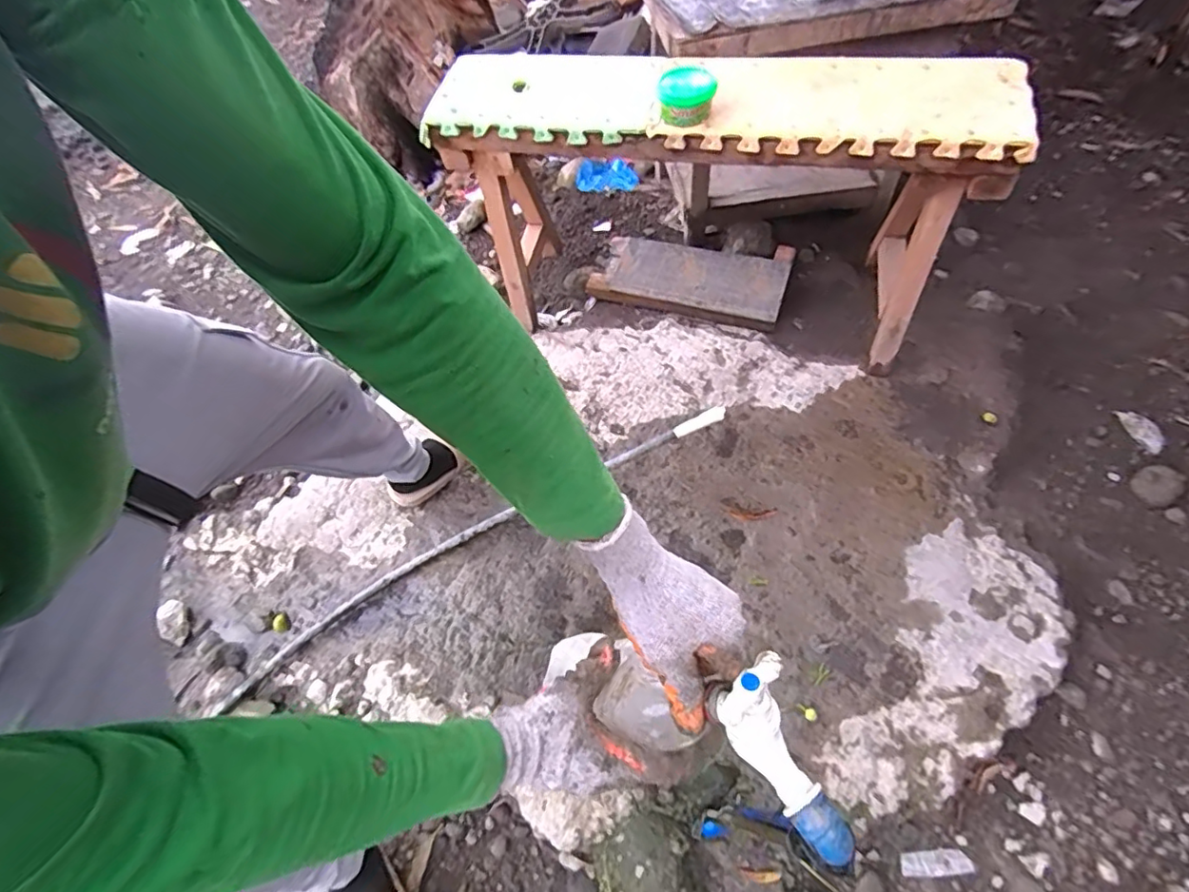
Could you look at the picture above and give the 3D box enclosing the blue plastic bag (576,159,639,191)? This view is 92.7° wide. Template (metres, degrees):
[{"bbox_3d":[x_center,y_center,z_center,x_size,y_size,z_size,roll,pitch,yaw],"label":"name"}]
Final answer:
[{"bbox_3d":[0.039,-0.842,1.780,0.205,0.045,0.143,9,61,12],"label":"blue plastic bag"}]

